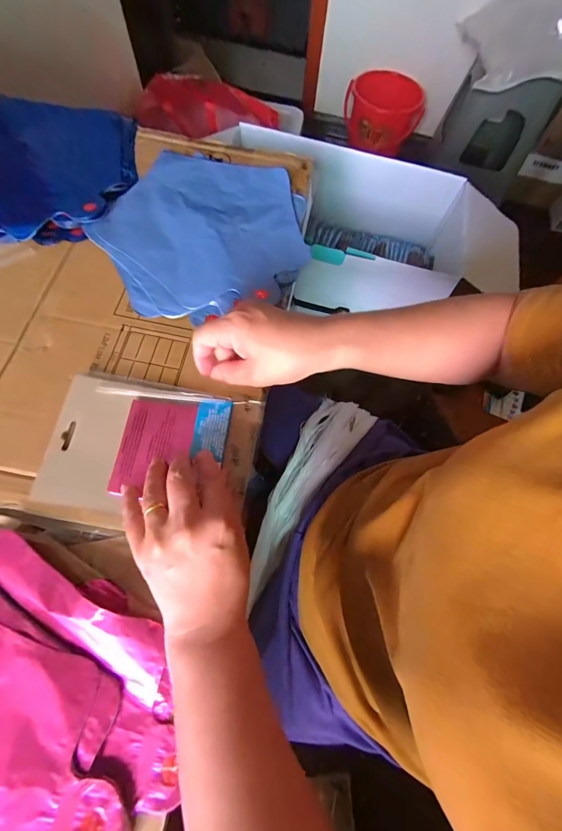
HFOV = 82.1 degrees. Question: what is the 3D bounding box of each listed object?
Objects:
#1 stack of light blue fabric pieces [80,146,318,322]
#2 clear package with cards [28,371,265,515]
[{"bbox_3d":[-0.085,-0.222,0.380,0.228,0.013,0.255,27,70,8],"label":"stack of light blue fabric pieces"},{"bbox_3d":[-0.114,0.027,0.291,0.178,0.017,0.120,10,75,-5],"label":"clear package with cards"}]

